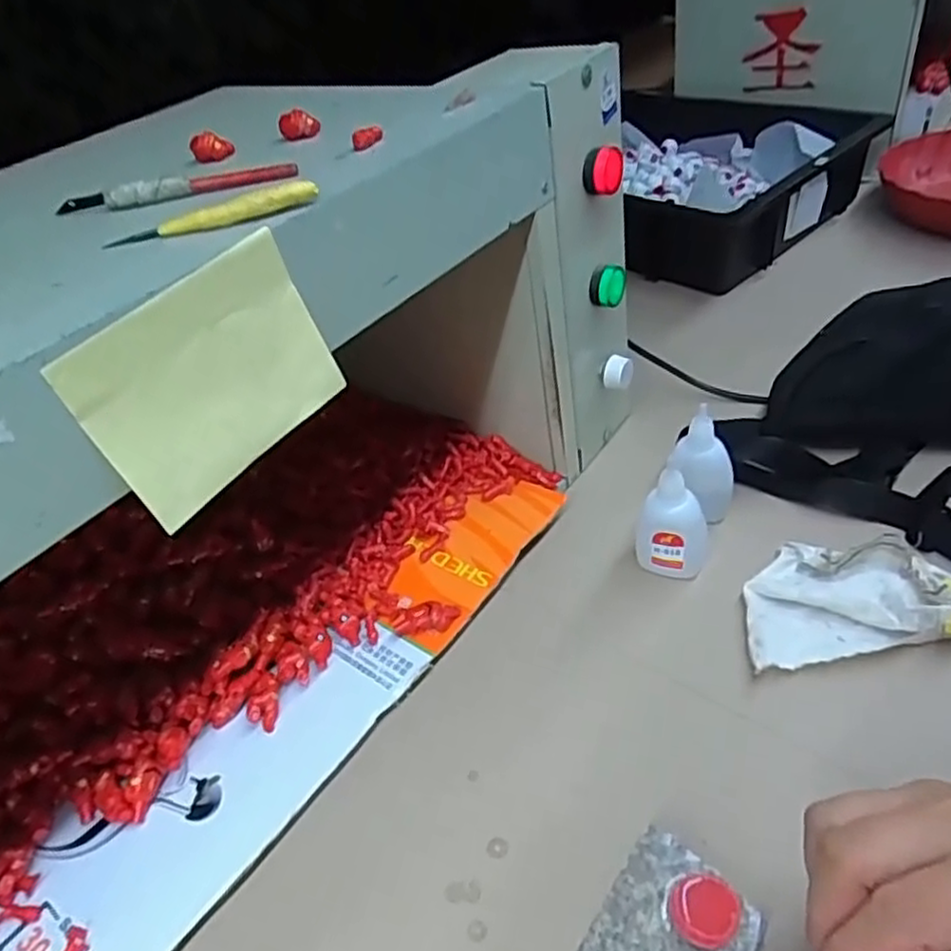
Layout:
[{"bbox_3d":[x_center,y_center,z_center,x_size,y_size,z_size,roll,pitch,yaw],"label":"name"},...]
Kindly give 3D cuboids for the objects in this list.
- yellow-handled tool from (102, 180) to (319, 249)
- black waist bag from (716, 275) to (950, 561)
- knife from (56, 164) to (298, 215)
[{"bbox_3d":[-0.107,-0.105,0.289,0.086,0.013,0.010,-10,39,1],"label":"yellow-handled tool"},{"bbox_3d":[0.327,-0.043,0.469,0.214,0.098,0.266,-36,52,-28],"label":"black waist bag"},{"bbox_3d":[-0.140,-0.134,0.333,0.115,0.010,0.011,-9,39,3],"label":"knife"}]

